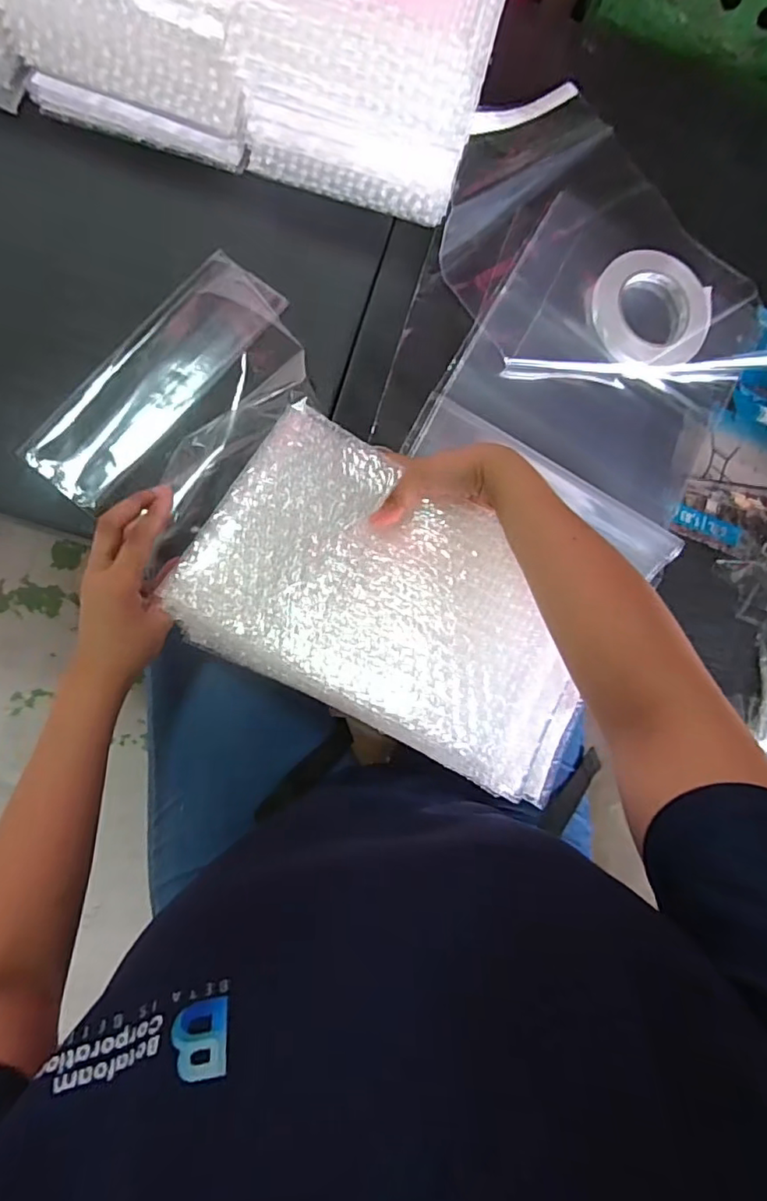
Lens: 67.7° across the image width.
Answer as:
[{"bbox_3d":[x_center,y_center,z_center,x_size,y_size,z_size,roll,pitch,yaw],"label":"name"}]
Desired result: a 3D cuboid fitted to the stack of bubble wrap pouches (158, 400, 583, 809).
[{"bbox_3d":[0.012,-0.004,0.423,0.291,0.018,0.188,27,73,7],"label":"stack of bubble wrap pouches"}]

